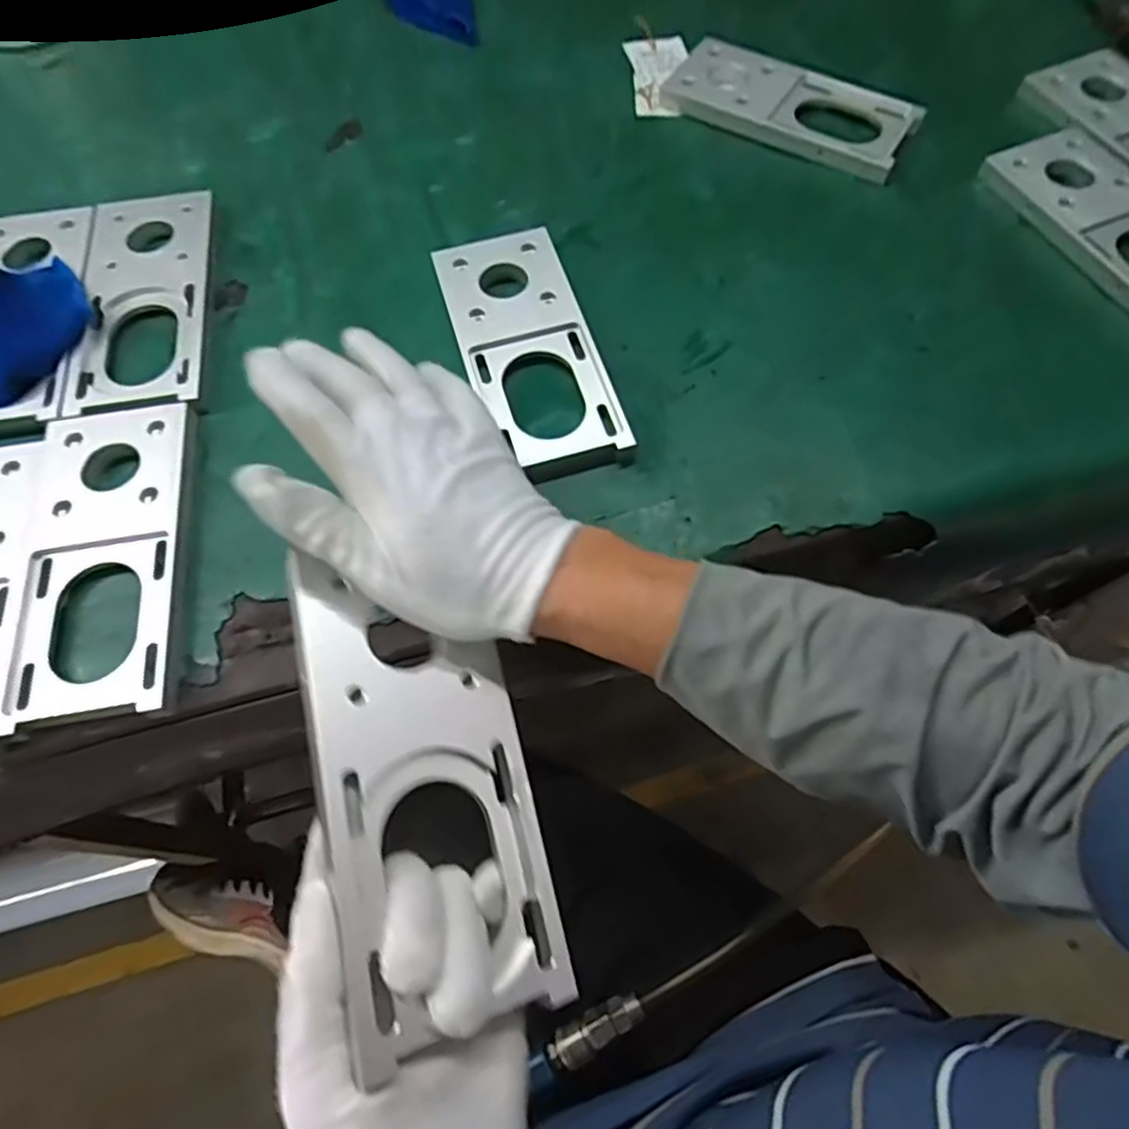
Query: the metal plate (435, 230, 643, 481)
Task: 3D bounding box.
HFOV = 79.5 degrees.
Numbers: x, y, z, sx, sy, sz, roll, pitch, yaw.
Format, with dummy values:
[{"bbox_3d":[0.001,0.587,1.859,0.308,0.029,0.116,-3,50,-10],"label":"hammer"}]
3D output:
[{"bbox_3d":[-0.025,-0.146,0.458,0.086,0.014,0.198,-16,69,-8],"label":"metal plate"}]

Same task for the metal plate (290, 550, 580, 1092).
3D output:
[{"bbox_3d":[-0.057,0.086,0.282,0.087,0.007,0.184,-4,67,-34],"label":"metal plate"}]

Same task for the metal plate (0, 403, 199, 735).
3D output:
[{"bbox_3d":[-0.266,-0.009,0.393,0.089,0.008,0.195,-7,68,-5],"label":"metal plate"}]

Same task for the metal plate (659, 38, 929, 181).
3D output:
[{"bbox_3d":[0.183,-0.376,0.553,0.195,0.021,0.082,31,70,11],"label":"metal plate"}]

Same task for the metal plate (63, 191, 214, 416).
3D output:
[{"bbox_3d":[-0.295,-0.189,0.476,0.085,0.006,0.191,-7,68,-5],"label":"metal plate"}]

